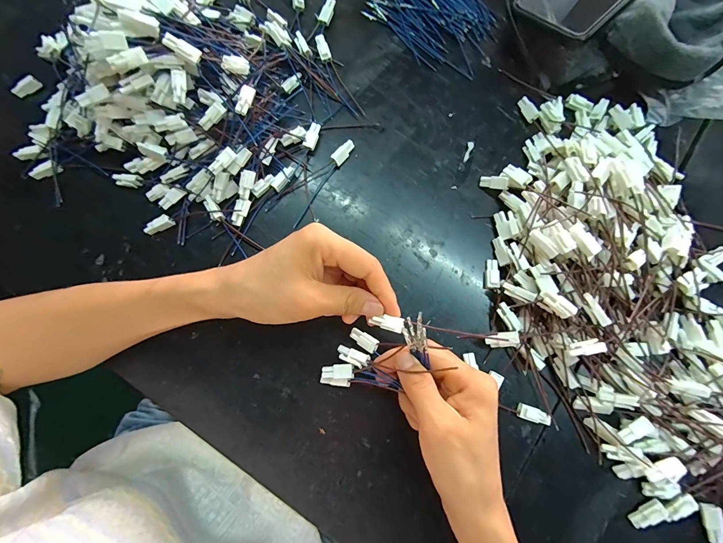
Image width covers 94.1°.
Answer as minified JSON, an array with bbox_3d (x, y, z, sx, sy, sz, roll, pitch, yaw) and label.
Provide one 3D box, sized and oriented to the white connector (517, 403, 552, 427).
[{"bbox_3d":[0.137,0.114,0.266,0.025,0.008,0.011,18,80,5],"label":"white connector"}]

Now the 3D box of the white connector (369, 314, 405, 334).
[{"bbox_3d":[0.018,0.037,0.241,0.025,0.004,0.011,7,79,10],"label":"white connector"}]

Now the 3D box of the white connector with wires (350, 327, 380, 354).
[{"bbox_3d":[0.002,0.055,0.272,0.025,0.004,0.012,32,81,23],"label":"white connector with wires"}]

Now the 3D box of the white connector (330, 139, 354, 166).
[{"bbox_3d":[-0.017,-0.111,0.316,0.011,0.011,0.026,41,82,9],"label":"white connector"}]

